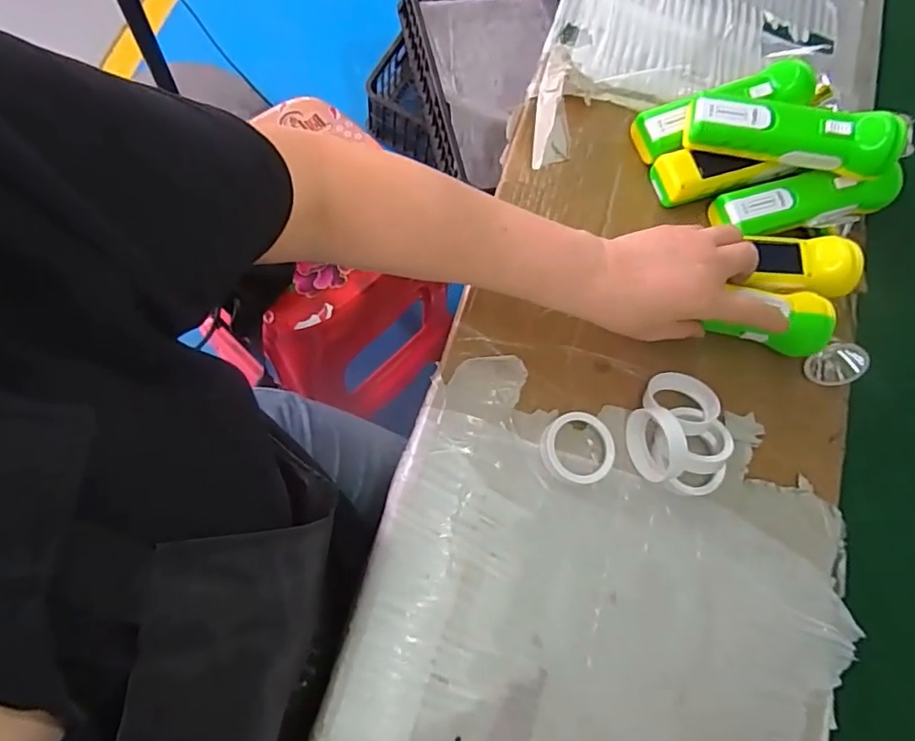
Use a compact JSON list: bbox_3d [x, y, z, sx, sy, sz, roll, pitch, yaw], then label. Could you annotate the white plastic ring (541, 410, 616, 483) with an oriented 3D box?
[{"bbox_3d":[0.089,0.058,0.414,0.051,0.014,0.052,2,76,-8],"label":"white plastic ring"}]

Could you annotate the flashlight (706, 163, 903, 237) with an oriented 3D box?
[{"bbox_3d":[0.290,-0.146,0.466,0.151,0.032,0.043,-11,76,-4],"label":"flashlight"}]

